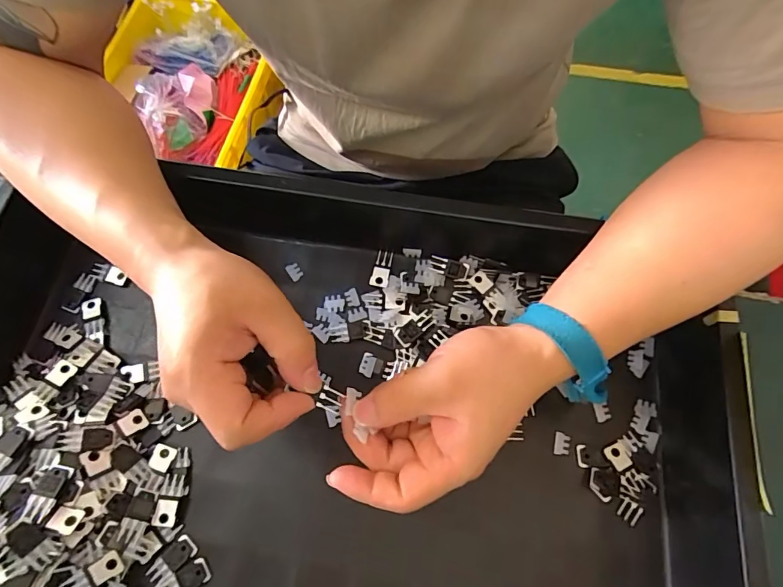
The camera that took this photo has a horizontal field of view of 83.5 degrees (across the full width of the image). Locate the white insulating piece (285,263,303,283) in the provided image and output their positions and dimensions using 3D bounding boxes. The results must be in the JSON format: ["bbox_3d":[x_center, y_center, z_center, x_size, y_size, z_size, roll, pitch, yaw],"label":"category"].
[{"bbox_3d":[-0.085,-0.019,0.387,0.012,0.004,0.016,-33,75,-10],"label":"white insulating piece"}]

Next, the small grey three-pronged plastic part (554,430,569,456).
[{"bbox_3d":[0.130,0.115,0.335,0.010,0.004,0.016,13,73,4],"label":"small grey three-pronged plastic part"}]

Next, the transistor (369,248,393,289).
[{"bbox_3d":[-0.008,-0.022,0.385,0.016,0.004,0.035,13,72,4],"label":"transistor"}]

